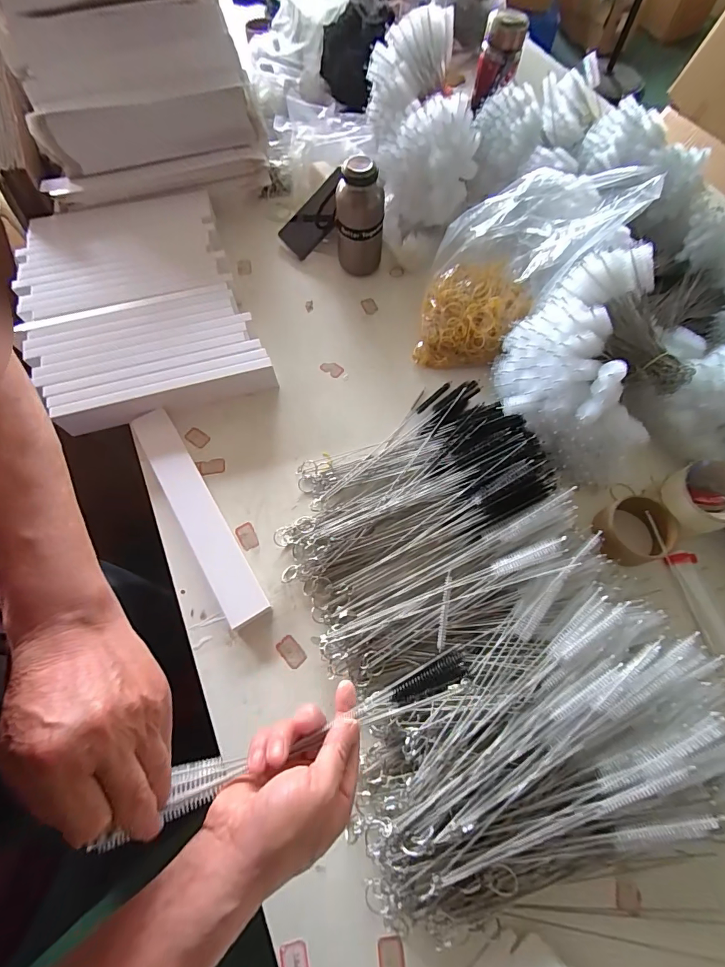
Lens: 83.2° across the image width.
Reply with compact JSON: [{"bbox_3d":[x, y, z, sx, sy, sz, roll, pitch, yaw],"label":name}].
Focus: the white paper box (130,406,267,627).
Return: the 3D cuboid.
[{"bbox_3d":[-0.223,0.035,0.547,0.050,0.018,0.332,-31,70,-13],"label":"white paper box"}]

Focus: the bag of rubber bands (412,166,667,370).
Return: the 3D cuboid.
[{"bbox_3d":[0.209,-0.297,0.575,0.223,0.245,0.169,15,67,6],"label":"bag of rubber bands"}]

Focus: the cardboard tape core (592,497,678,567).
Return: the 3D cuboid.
[{"bbox_3d":[0.346,0.061,0.521,0.086,0.045,0.079,0,67,0],"label":"cardboard tape core"}]

